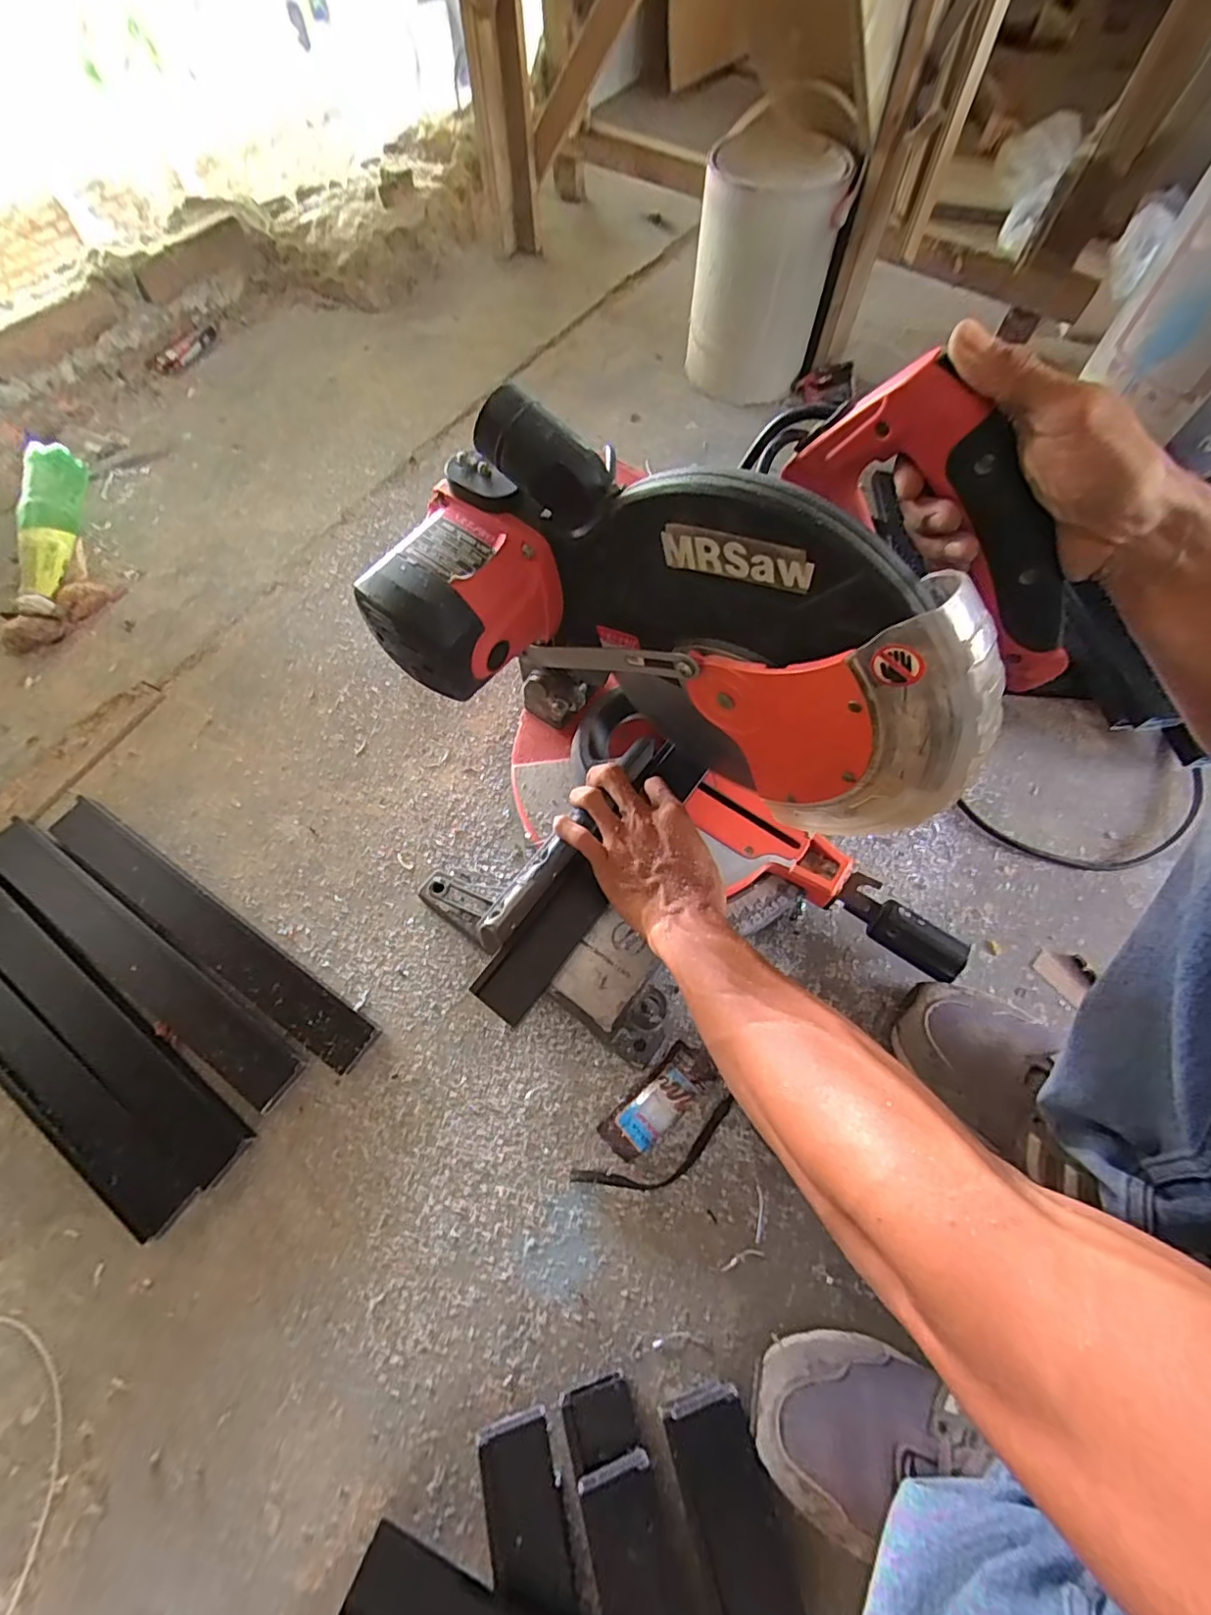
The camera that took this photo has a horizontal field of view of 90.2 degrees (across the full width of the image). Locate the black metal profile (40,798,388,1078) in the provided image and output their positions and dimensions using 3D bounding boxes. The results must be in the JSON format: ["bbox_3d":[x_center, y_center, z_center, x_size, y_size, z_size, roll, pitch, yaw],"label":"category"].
[{"bbox_3d":[-0.367,0.111,0.554,0.383,0.019,0.049,32,68,12],"label":"black metal profile"}]

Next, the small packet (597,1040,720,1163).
[{"bbox_3d":[0.046,0.244,0.502,0.104,0.026,0.039,-41,73,-19],"label":"small packet"}]

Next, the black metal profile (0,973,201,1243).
[{"bbox_3d":[-0.491,0.208,0.510,0.393,0.015,0.052,35,68,13],"label":"black metal profile"}]

